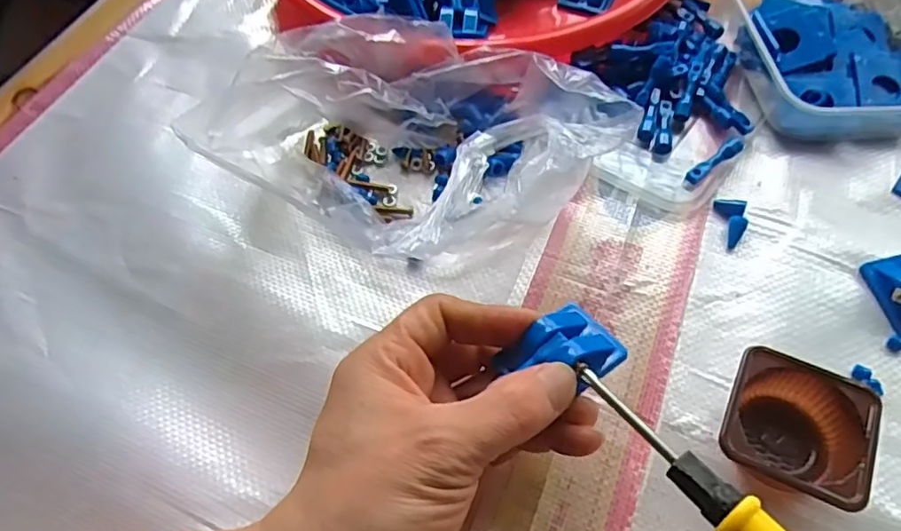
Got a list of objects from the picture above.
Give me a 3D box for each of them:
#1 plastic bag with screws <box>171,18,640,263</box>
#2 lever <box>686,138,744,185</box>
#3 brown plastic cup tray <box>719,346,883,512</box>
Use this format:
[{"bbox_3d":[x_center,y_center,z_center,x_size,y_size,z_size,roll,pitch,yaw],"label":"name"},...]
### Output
[{"bbox_3d":[-0.015,-0.063,0.325,0.183,0.059,0.142,28,63,19],"label":"plastic bag with screws"},{"bbox_3d":[0.147,-0.057,0.342,0.037,0.013,0.008,-33,62,-17],"label":"lever"},{"bbox_3d":[0.141,0.068,0.255,0.054,0.026,0.053,23,62,16],"label":"brown plastic cup tray"}]

